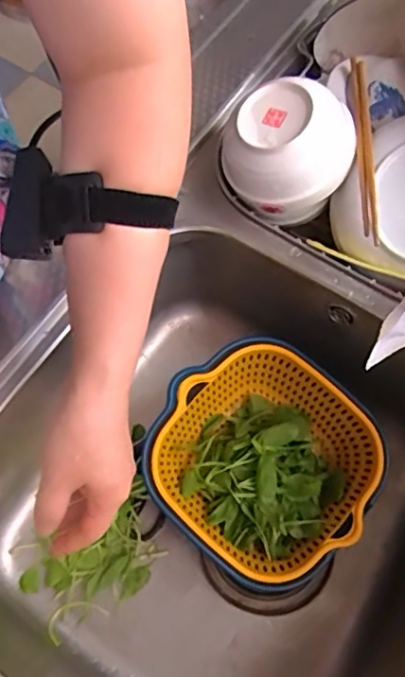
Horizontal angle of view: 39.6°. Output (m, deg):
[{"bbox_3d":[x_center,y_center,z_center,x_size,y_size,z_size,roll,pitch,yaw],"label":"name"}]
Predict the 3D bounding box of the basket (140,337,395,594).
[{"bbox_3d":[0.061,0.126,0.576,0.212,0.094,0.199,38,72,14],"label":"basket"}]

